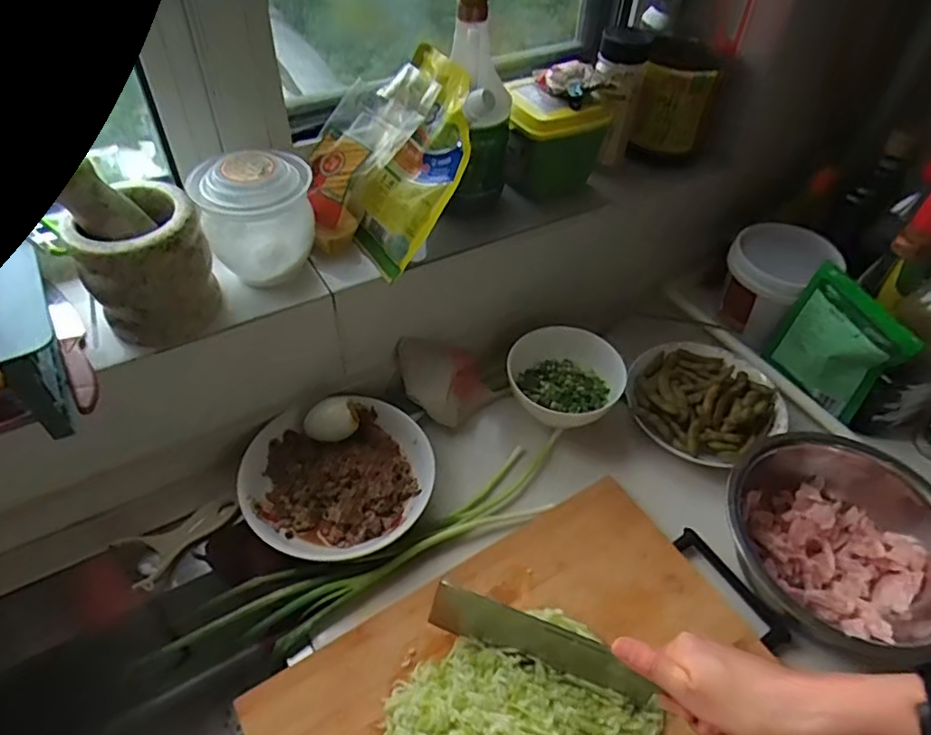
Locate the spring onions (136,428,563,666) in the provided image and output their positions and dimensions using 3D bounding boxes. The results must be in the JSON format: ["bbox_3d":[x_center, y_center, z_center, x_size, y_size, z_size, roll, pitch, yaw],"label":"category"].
[{"bbox_3d":[-0.065,0.171,0.592,0.417,0.031,0.066,-23,53,-22],"label":"spring onions"}]

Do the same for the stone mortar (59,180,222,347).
[{"bbox_3d":[-0.270,-0.089,0.529,0.099,0.100,0.094,-21,52,-20],"label":"stone mortar"}]

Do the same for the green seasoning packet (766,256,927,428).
[{"bbox_3d":[0.411,-0.027,0.691,0.034,0.134,0.125,-19,52,-19],"label":"green seasoning packet"}]

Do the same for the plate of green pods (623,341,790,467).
[{"bbox_3d":[0.280,0.035,0.717,0.176,0.027,0.166,1,48,-2],"label":"plate of green pods"}]

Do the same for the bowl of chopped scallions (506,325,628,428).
[{"bbox_3d":[0.115,0.022,0.705,0.126,0.074,0.116,1,48,-2],"label":"bowl of chopped scallions"}]

